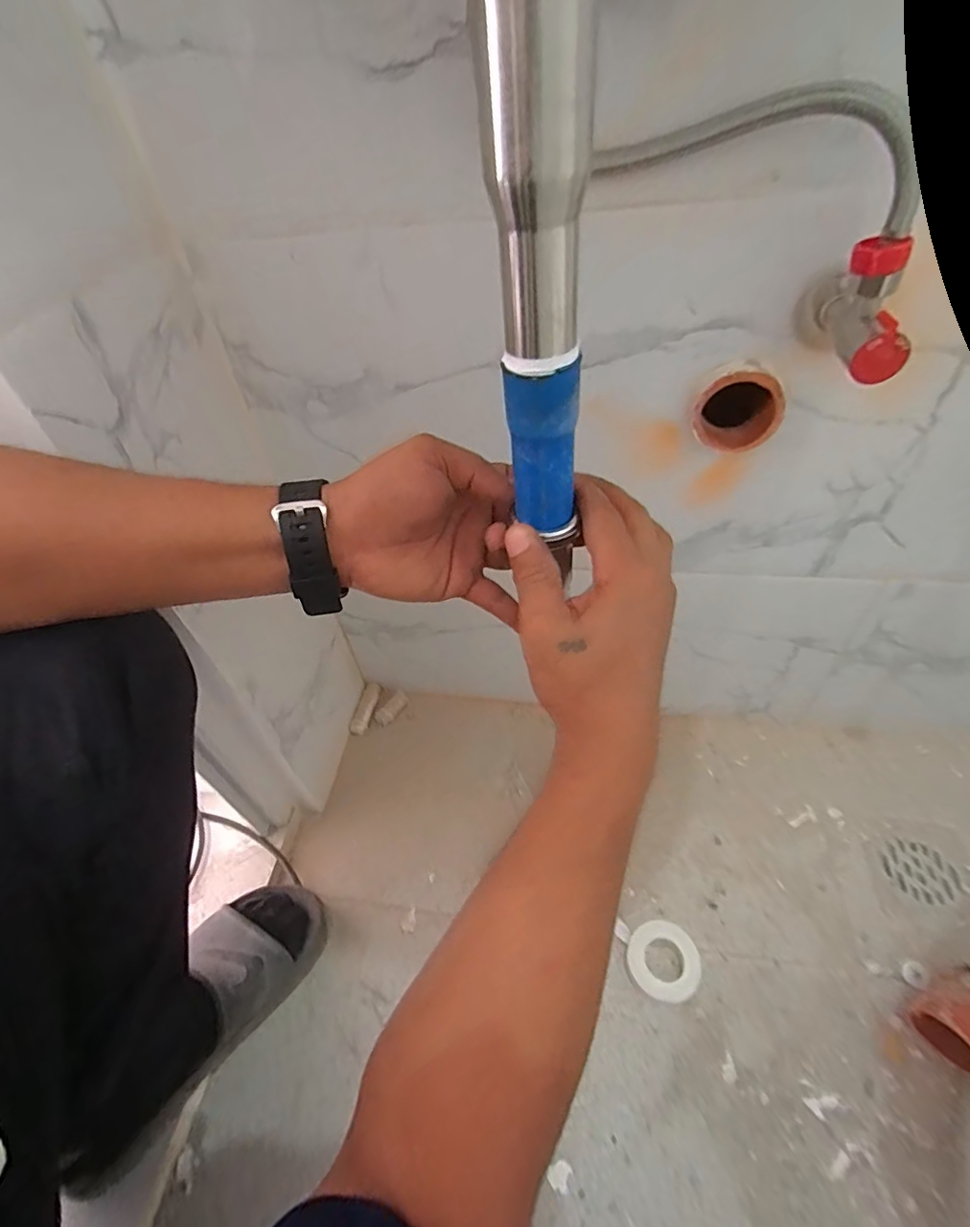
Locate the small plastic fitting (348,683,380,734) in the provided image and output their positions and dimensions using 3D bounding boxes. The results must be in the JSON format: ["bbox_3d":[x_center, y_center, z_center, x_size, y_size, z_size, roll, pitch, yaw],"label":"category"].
[{"bbox_3d":[-0.165,0.131,0.758,0.020,0.019,0.075,10,63,16],"label":"small plastic fitting"}]

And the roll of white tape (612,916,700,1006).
[{"bbox_3d":[0.172,0.335,0.529,0.067,0.028,0.067,-3,46,3],"label":"roll of white tape"}]

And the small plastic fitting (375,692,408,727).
[{"bbox_3d":[-0.129,0.133,0.758,0.053,0.022,0.018,-47,55,-7],"label":"small plastic fitting"}]

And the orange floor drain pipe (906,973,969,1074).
[{"bbox_3d":[0.411,0.350,0.474,0.059,0.063,0.054,-22,48,-14],"label":"orange floor drain pipe"}]

